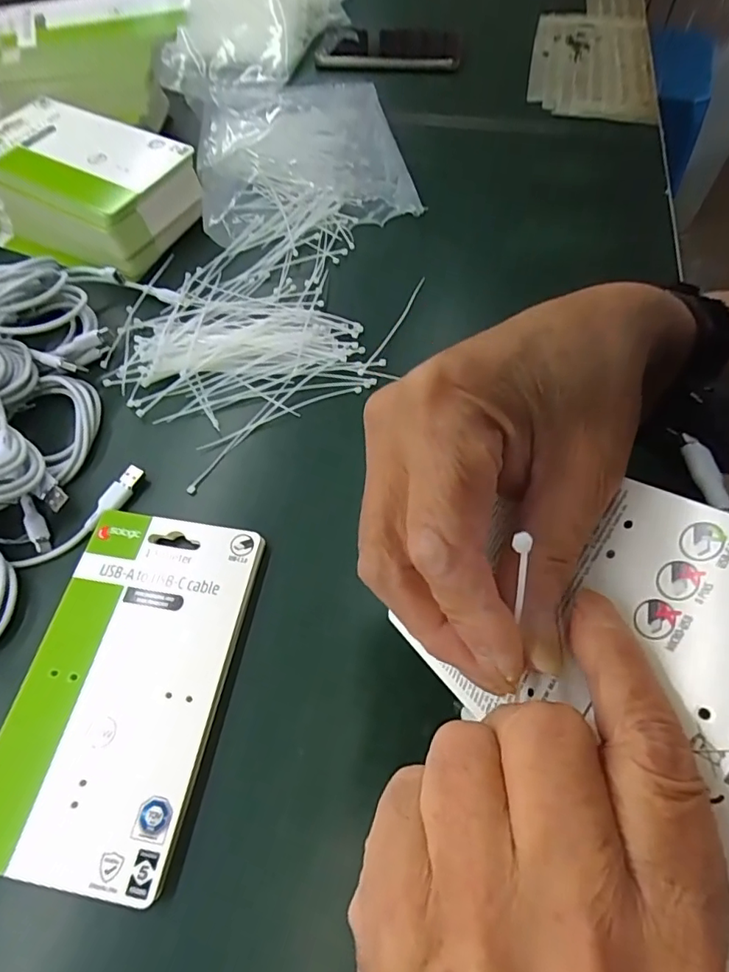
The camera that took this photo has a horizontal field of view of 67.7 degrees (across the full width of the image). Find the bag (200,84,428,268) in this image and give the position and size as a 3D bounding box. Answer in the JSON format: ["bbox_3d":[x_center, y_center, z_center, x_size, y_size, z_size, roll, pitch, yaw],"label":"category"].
[{"bbox_3d":[-0.060,-0.312,0.508,0.183,0.033,0.262,-10,60,-6],"label":"bag"}]

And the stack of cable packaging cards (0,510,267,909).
[{"bbox_3d":[-0.124,0.099,0.284,0.101,0.011,0.177,9,60,5],"label":"stack of cable packaging cards"}]

